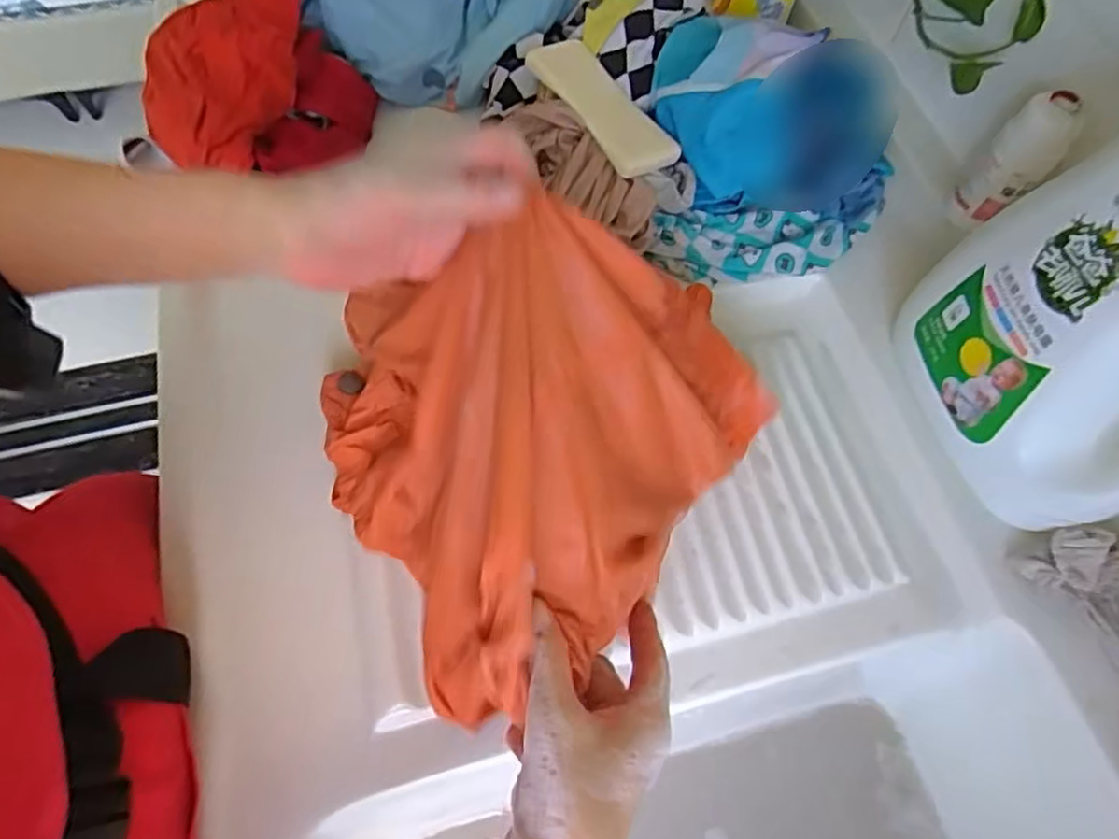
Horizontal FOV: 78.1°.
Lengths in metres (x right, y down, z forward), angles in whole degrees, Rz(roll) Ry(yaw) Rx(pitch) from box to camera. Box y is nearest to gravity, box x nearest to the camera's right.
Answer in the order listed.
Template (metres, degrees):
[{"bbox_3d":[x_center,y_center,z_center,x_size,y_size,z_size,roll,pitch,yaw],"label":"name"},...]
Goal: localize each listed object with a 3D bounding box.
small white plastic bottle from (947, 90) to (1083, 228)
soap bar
[{"bbox_3d":[0.318,-0.179,0.480,0.042,0.085,0.044,1,63,-2],"label":"small white plastic bottle"},{"bbox_3d":[0.032,-0.231,0.501,0.055,0.020,0.130,-31,69,-16],"label":"soap bar"}]

